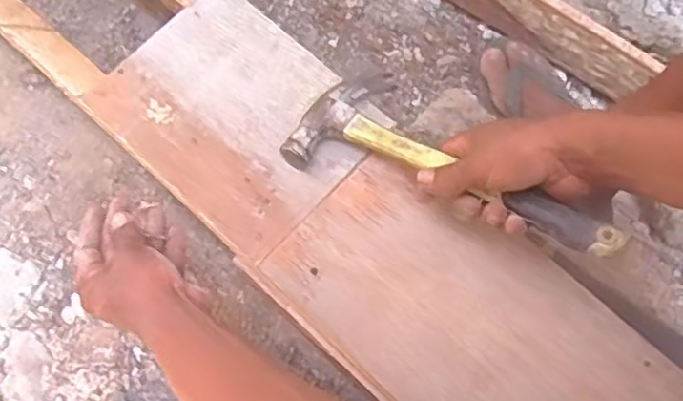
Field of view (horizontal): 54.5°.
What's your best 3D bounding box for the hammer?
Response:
[{"bbox_3d":[0.088,-0.025,0.531,0.275,0.024,0.107,28,71,28],"label":"hammer"}]

